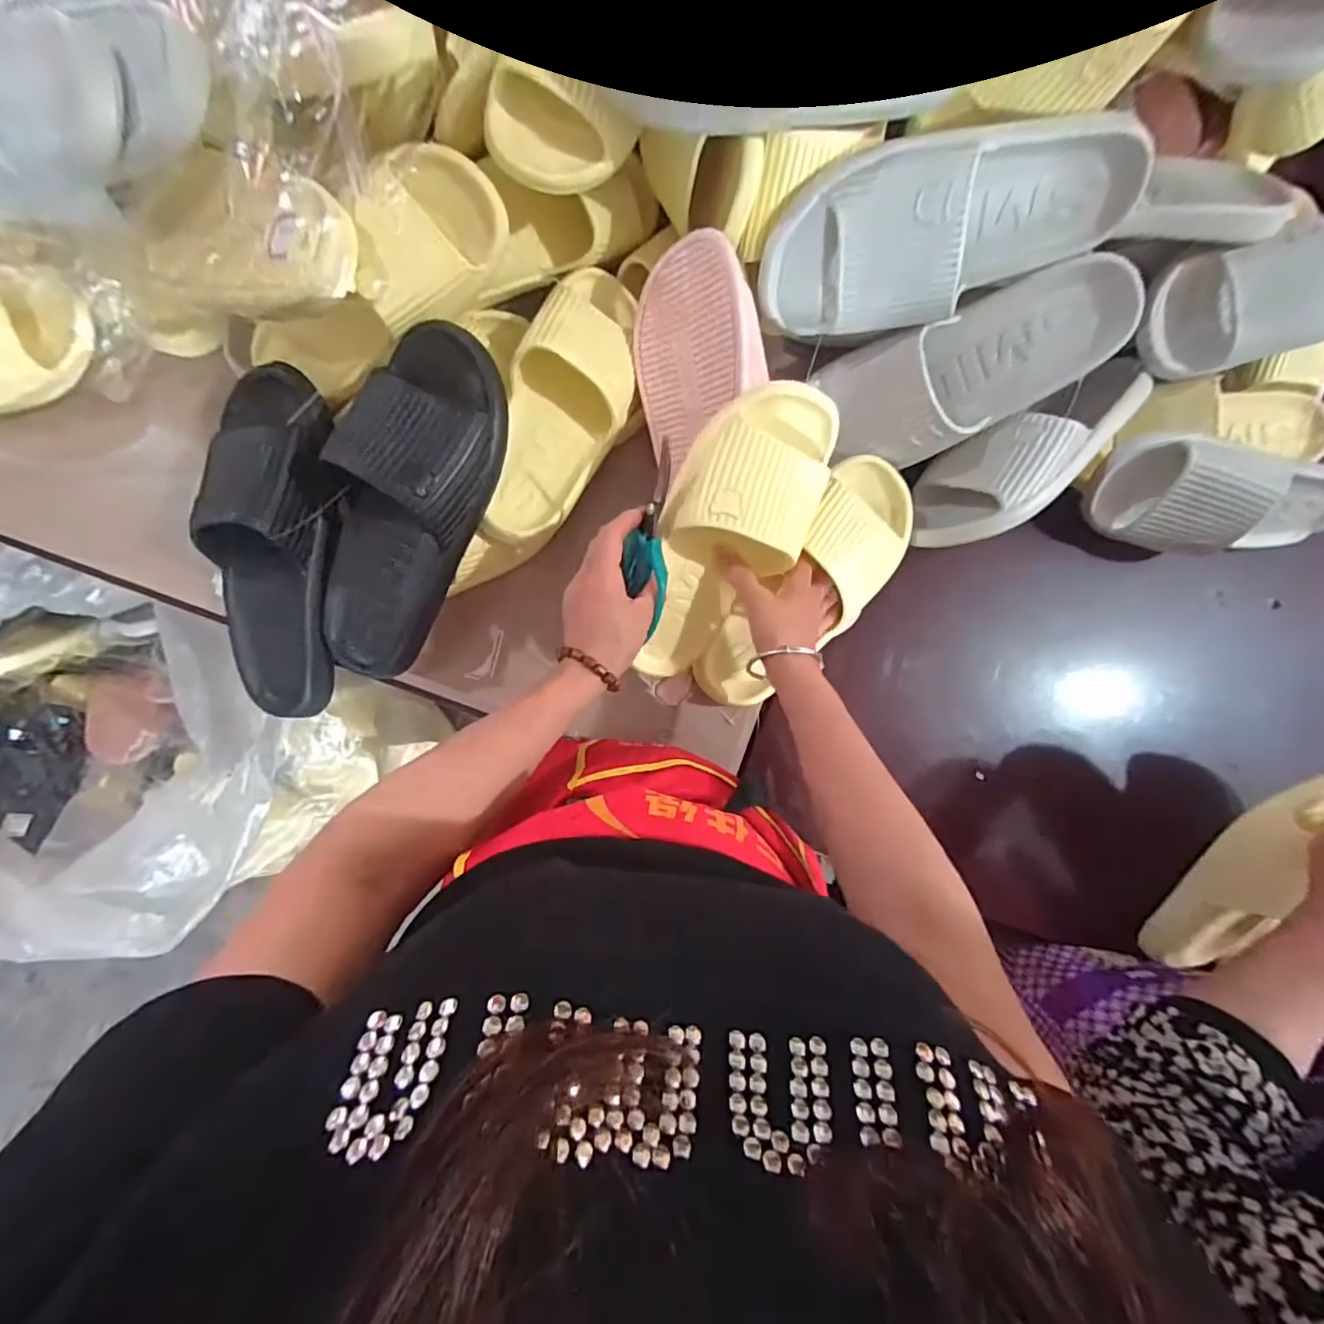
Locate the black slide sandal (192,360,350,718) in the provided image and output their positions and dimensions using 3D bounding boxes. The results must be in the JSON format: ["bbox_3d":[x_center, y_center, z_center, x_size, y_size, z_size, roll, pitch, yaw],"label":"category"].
[{"bbox_3d":[-0.326,-0.092,0.468,0.103,0.064,0.280,7,105,-4],"label":"black slide sandal"}]

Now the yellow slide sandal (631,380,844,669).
[{"bbox_3d":[0.049,-0.094,0.448,0.101,0.063,0.245,26,112,-3],"label":"yellow slide sandal"}]

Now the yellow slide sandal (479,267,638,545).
[{"bbox_3d":[-0.079,-0.221,0.481,0.091,0.065,0.247,14,86,-4],"label":"yellow slide sandal"}]

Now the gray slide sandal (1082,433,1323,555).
[{"bbox_3d":[0.533,-0.148,0.530,0.265,0.110,0.089,1,87,-5],"label":"gray slide sandal"}]

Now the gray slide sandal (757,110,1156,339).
[{"bbox_3d":[0.215,-0.326,0.423,0.279,0.112,0.078,-14,49,10],"label":"gray slide sandal"}]

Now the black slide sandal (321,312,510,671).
[{"bbox_3d":[-0.204,-0.120,0.450,0.113,0.072,0.278,24,106,-3],"label":"black slide sandal"}]

